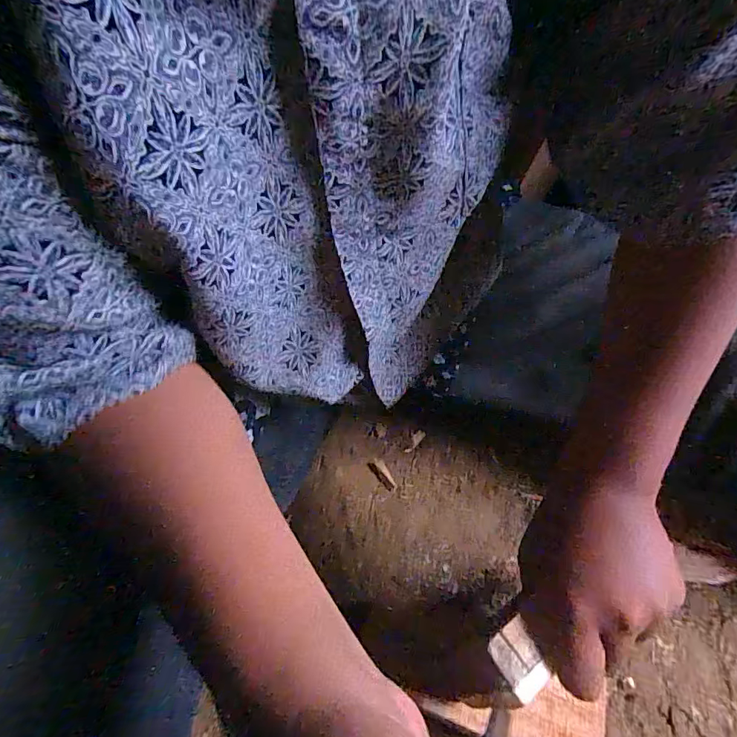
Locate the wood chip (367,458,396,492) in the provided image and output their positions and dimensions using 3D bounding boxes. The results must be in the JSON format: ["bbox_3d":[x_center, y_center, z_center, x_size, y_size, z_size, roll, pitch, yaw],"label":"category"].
[{"bbox_3d":[0.017,0.121,0.515,0.017,0.004,0.042,-30,67,-24],"label":"wood chip"}]

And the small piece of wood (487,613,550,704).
[{"bbox_3d":[0.091,0.175,0.273,0.027,0.004,0.036,-25,62,-18],"label":"small piece of wood"}]

